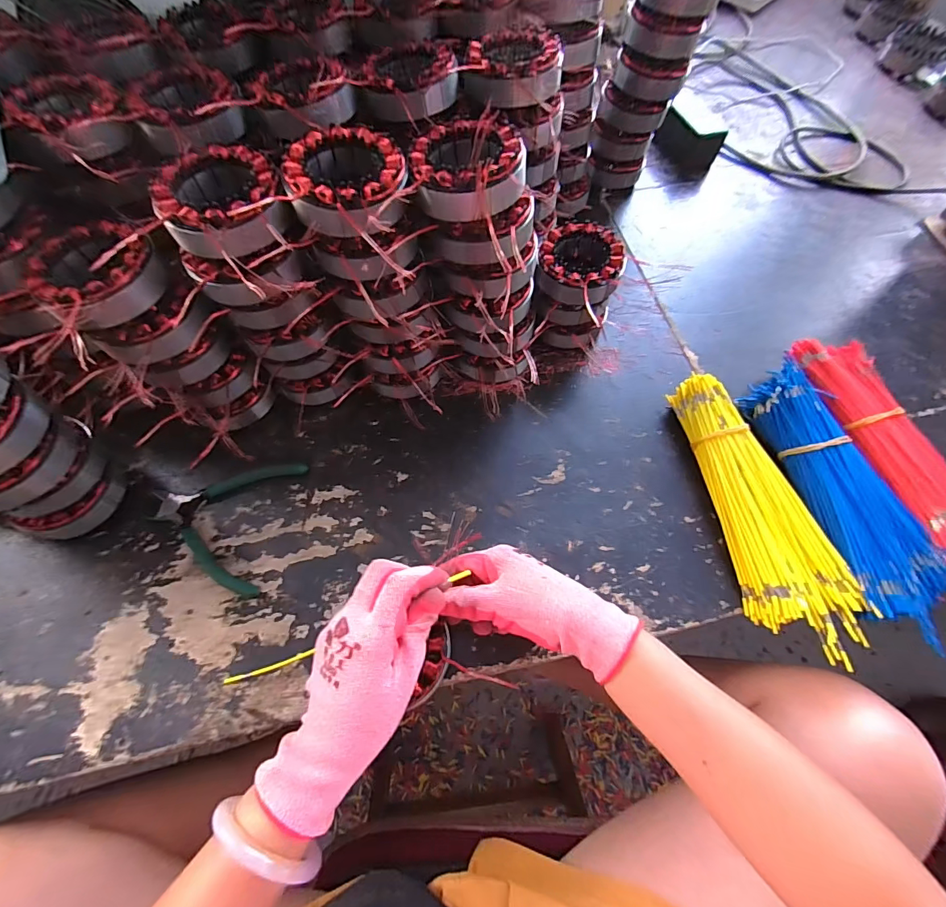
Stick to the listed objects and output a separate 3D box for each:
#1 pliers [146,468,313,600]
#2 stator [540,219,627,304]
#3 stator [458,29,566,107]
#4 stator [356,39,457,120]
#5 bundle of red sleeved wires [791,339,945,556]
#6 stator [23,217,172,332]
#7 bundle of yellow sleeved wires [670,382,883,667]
[{"bbox_3d":[-0.246,0.058,0.416,0.125,0.010,0.133,10,65,3],"label":"pliers"},{"bbox_3d":[0.111,-0.191,0.443,0.085,0.041,0.089,1,65,-1],"label":"stator"},{"bbox_3d":[0.037,-0.354,0.395,0.089,0.035,0.091,5,65,1],"label":"stator"},{"bbox_3d":[-0.060,-0.339,0.390,0.084,0.034,0.091,1,65,-1],"label":"stator"},{"bbox_3d":[0.421,-0.004,0.436,0.077,0.046,0.259,-12,66,-7],"label":"bundle of red sleeved wires"},{"bbox_3d":[-0.281,-0.139,0.323,0.092,0.035,0.082,32,68,13],"label":"stator"},{"bbox_3d":[0.274,0.049,0.410,0.084,0.042,0.266,-7,65,-5],"label":"bundle of yellow sleeved wires"}]

